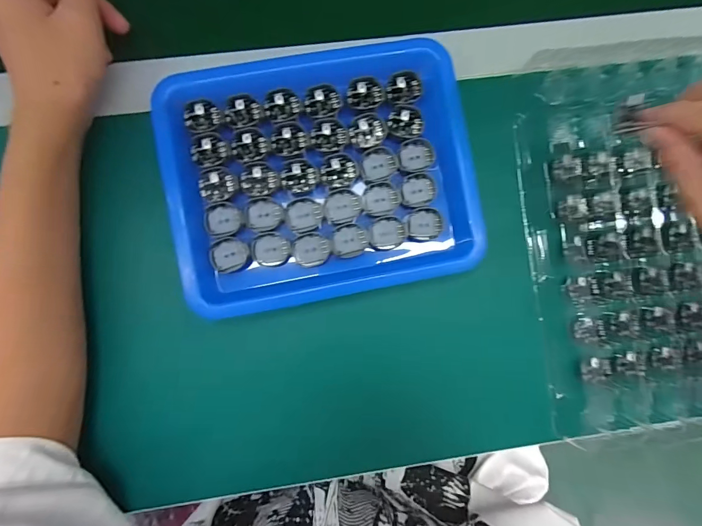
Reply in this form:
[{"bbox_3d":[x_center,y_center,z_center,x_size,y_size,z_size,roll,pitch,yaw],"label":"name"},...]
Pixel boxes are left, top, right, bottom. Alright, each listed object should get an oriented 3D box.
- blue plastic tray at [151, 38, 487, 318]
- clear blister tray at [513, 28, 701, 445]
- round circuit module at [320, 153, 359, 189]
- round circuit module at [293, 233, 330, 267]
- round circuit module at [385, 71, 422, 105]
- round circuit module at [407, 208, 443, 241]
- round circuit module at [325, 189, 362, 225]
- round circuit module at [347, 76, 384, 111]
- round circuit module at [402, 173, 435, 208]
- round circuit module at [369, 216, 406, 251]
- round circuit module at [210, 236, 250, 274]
[{"bbox_3d":[-0.022,-0.065,0.261,0.211,0.026,0.178,-11,92,-1],"label":"blue plastic tray"},{"bbox_3d":[0.320,-0.032,0.279,0.354,0.022,0.297,-7,88,-4],"label":"clear blister tray"},{"bbox_3d":[-0.008,-0.069,0.266,0.028,0.004,0.025,-1,87,-3],"label":"round circuit module"},{"bbox_3d":[-0.030,-0.010,0.265,0.026,0.004,0.024,-9,88,-4],"label":"round circuit module"},{"bbox_3d":[0.040,-0.133,0.270,0.027,0.004,0.024,-20,88,-4],"label":"round circuit module"},{"bbox_3d":[0.056,-0.030,0.271,0.026,0.004,0.024,0,87,-3],"label":"round circuit module"},{"bbox_3d":[-0.006,-0.043,0.267,0.027,0.004,0.025,0,87,-3],"label":"round circuit module"},{"bbox_3d":[0.011,-0.128,0.269,0.027,0.004,0.024,-6,87,-3],"label":"round circuit module"},{"bbox_3d":[0.052,-0.056,0.270,0.025,0.004,0.025,0,87,-3],"label":"round circuit module"},{"bbox_3d":[0.028,-0.022,0.272,0.027,0.006,0.025,0,87,-3],"label":"round circuit module"},{"bbox_3d":[-0.089,-0.006,0.261,0.027,0.005,0.026,0,87,-3],"label":"round circuit module"}]

